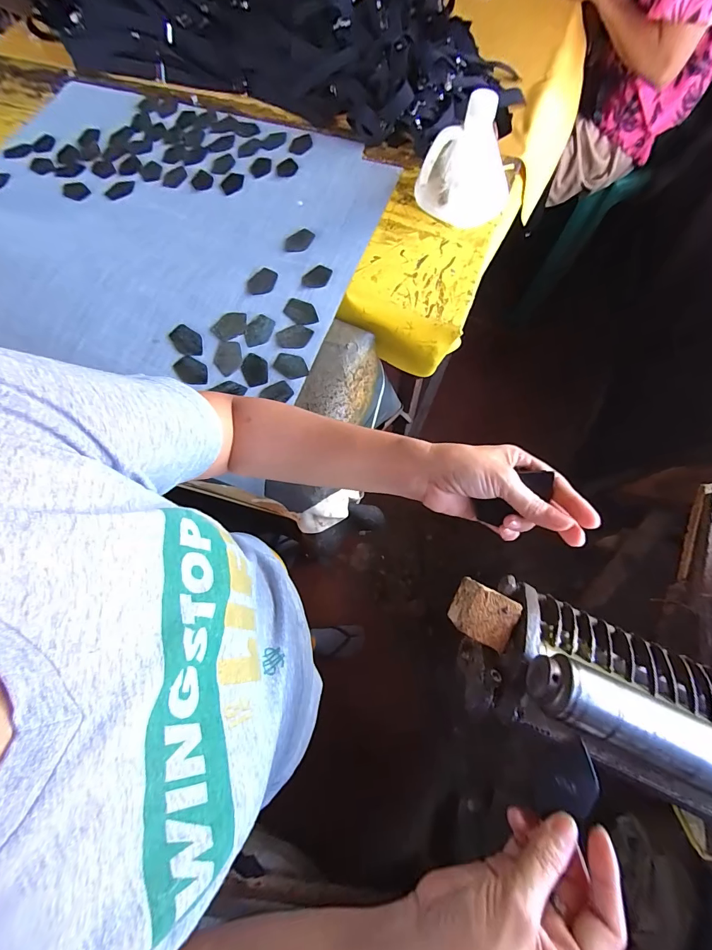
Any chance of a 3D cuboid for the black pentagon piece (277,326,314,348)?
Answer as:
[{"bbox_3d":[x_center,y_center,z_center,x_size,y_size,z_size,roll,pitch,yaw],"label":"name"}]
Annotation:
[{"bbox_3d":[-0.093,-0.210,0.566,0.054,0.007,0.036,-6,73,-1],"label":"black pentagon piece"}]

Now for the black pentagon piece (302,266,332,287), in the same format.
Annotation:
[{"bbox_3d":[-0.063,-0.319,0.597,0.038,0.004,0.047,20,75,7],"label":"black pentagon piece"}]

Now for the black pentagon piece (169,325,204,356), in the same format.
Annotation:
[{"bbox_3d":[-0.251,-0.198,0.554,0.038,0.004,0.050,-38,96,-2],"label":"black pentagon piece"}]

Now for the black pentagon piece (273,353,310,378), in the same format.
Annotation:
[{"bbox_3d":[-0.096,-0.163,0.557,0.053,0.006,0.036,36,77,11],"label":"black pentagon piece"}]

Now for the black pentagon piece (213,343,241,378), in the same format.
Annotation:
[{"bbox_3d":[-0.192,-0.175,0.557,0.039,0.008,0.054,20,75,7],"label":"black pentagon piece"}]

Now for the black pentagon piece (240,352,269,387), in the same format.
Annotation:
[{"bbox_3d":[-0.151,-0.157,0.555,0.038,0.004,0.054,-16,74,-4],"label":"black pentagon piece"}]

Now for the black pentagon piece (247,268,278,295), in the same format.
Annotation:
[{"bbox_3d":[-0.148,-0.302,0.582,0.039,0.004,0.053,16,74,6],"label":"black pentagon piece"}]

